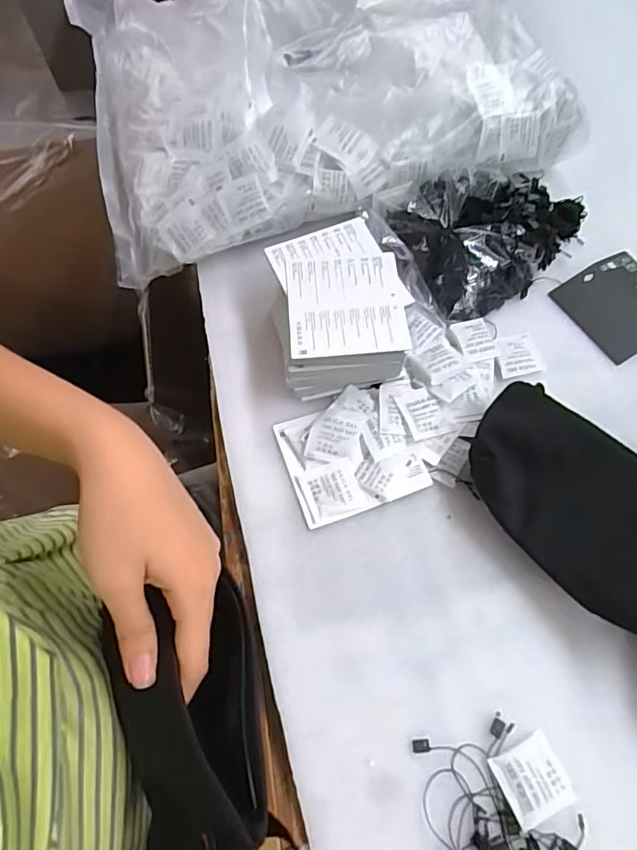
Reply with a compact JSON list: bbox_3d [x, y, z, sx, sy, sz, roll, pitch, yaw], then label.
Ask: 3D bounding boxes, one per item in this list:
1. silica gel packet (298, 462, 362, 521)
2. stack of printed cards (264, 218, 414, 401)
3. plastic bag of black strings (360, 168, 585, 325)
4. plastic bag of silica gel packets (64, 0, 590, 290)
[{"bbox_3d":[0.010,0.049,0.396,0.040,0.004,0.037,-18,66,-8],"label":"silica gel packet"},{"bbox_3d":[0.016,-0.098,0.436,0.105,0.052,0.132,-10,65,-4],"label":"stack of printed cards"},{"bbox_3d":[0.155,-0.177,0.473,0.185,0.052,0.127,-25,67,-10],"label":"plastic bag of black strings"},{"bbox_3d":[-0.005,-0.356,0.537,0.459,0.079,0.349,-14,65,-6],"label":"plastic bag of silica gel packets"}]

